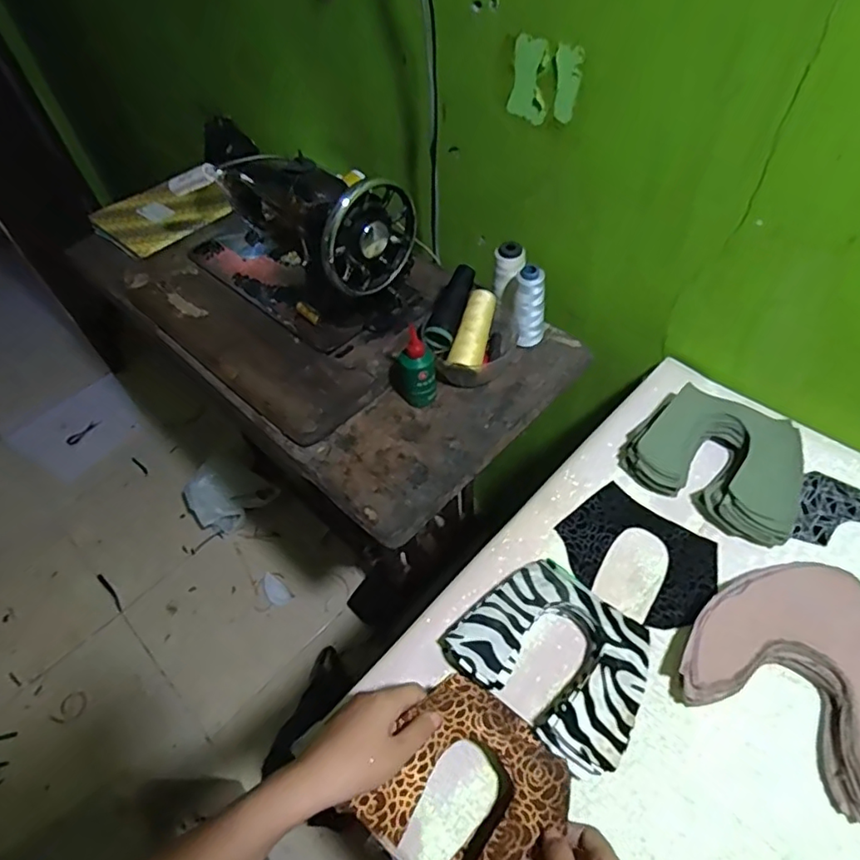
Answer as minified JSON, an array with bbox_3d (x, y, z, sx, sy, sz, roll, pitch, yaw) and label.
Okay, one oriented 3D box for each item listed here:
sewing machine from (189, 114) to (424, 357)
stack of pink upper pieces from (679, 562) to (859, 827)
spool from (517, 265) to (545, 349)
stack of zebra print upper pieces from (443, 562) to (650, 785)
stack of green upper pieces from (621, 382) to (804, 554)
[{"bbox_3d":[-0.211,-0.280,0.783,0.382,0.205,0.160,33,62,26],"label":"sewing machine"},{"bbox_3d":[0.327,0.202,0.492,0.170,0.028,0.177,31,61,25],"label":"stack of pink upper pieces"},{"bbox_3d":[0.132,-0.157,0.742,0.037,0.117,0.036,-2,52,3],"label":"spool"},{"bbox_3d":[0.114,0.201,0.509,0.161,0.036,0.131,34,61,25],"label":"stack of zebra print upper pieces"},{"bbox_3d":[0.307,0.029,0.609,0.172,0.046,0.139,23,58,21],"label":"stack of green upper pieces"}]

